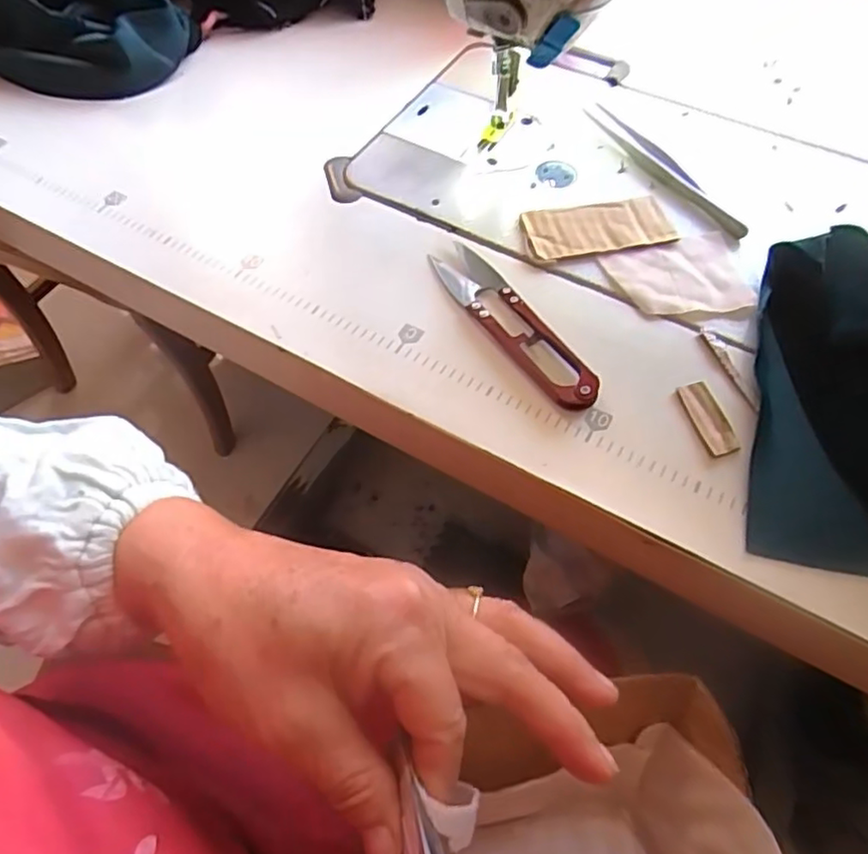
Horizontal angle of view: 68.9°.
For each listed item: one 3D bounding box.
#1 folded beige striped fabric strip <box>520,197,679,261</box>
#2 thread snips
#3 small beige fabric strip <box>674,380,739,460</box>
[{"bbox_3d":[0.090,-0.110,0.348,0.076,0.005,0.040,-7,59,-4],"label":"folded beige striped fabric strip"},{"bbox_3d":[0.039,-0.053,0.312,0.026,0.010,0.117,-28,63,-15],"label":"thread snips"},{"bbox_3d":[0.124,-0.004,0.284,0.014,0.004,0.037,-12,60,-7],"label":"small beige fabric strip"}]

